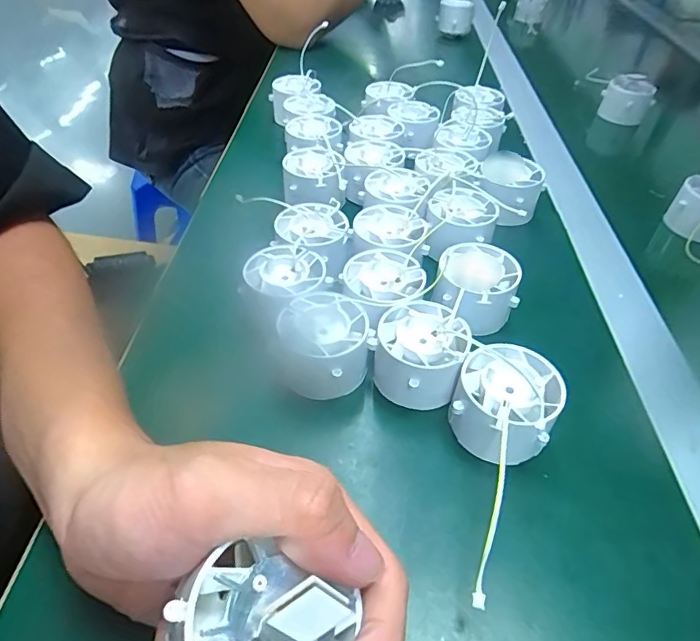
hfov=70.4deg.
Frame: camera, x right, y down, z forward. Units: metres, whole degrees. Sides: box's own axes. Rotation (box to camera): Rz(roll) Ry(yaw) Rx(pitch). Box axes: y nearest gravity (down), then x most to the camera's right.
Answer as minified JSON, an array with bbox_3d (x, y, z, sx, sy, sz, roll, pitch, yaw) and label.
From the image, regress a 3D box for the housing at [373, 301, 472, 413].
[{"bbox_3d":[0.038,0.018,0.272,0.046,0.037,0.049,2,45,-2],"label":"housing"}]

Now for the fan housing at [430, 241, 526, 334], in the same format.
[{"bbox_3d":[0.078,-0.016,0.311,0.048,0.039,0.053,14,46,10],"label":"fan housing"}]

